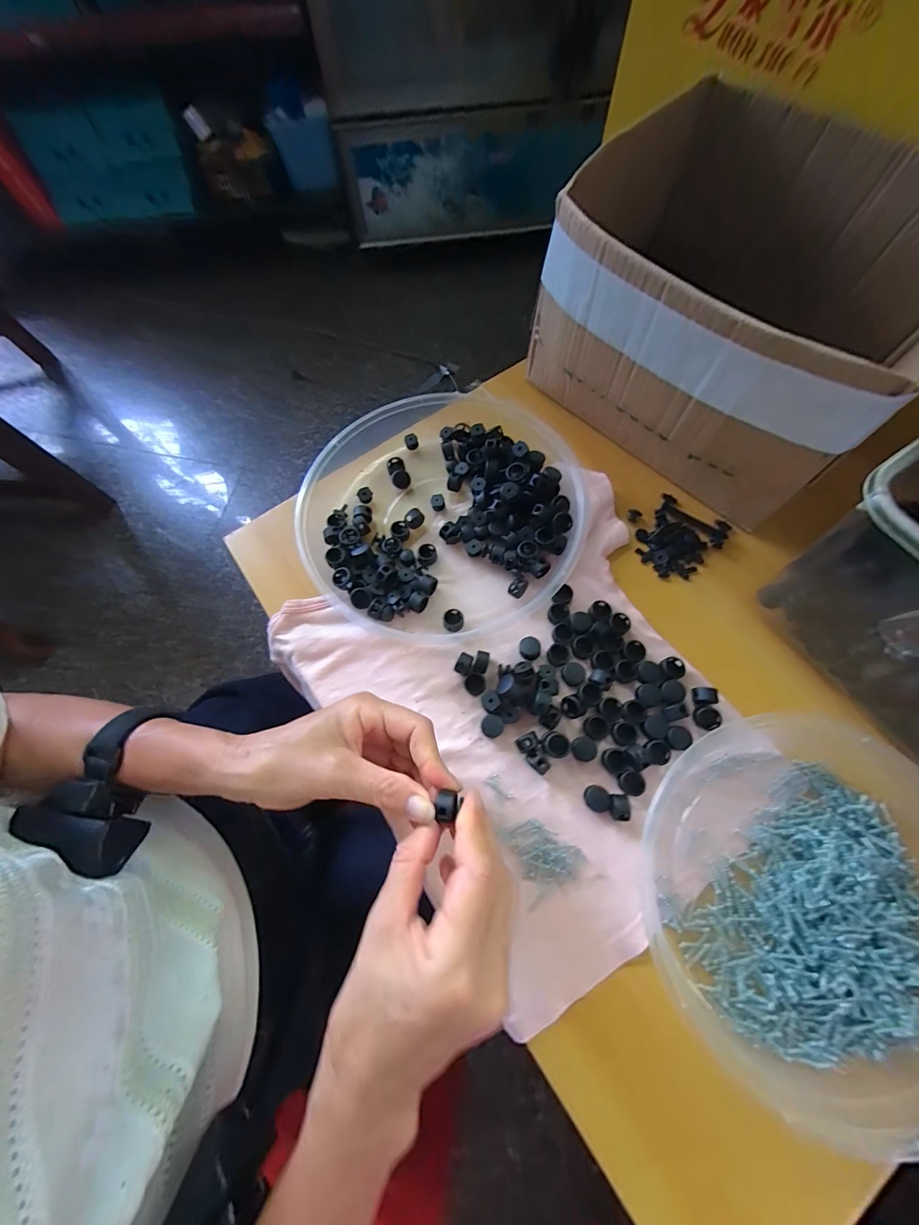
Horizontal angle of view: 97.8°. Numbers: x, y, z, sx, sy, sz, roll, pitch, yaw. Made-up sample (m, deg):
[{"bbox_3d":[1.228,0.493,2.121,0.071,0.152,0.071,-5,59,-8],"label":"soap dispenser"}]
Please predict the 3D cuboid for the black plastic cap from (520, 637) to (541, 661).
[{"bbox_3d":[0.055,0.029,0.316,0.016,0.007,0.017,0,71,1],"label":"black plastic cap"}]

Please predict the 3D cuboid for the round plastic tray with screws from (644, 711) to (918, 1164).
[{"bbox_3d":[0.219,0.173,0.243,0.183,0.037,0.203,22,73,9],"label":"round plastic tray with screws"}]

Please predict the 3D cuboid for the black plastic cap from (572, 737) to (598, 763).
[{"bbox_3d":[0.091,0.100,0.291,0.017,0.006,0.017,0,71,1],"label":"black plastic cap"}]

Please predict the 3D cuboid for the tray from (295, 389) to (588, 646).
[{"bbox_3d":[-0.015,-0.092,0.347,0.234,0.031,0.225,0,71,1],"label":"tray"}]

